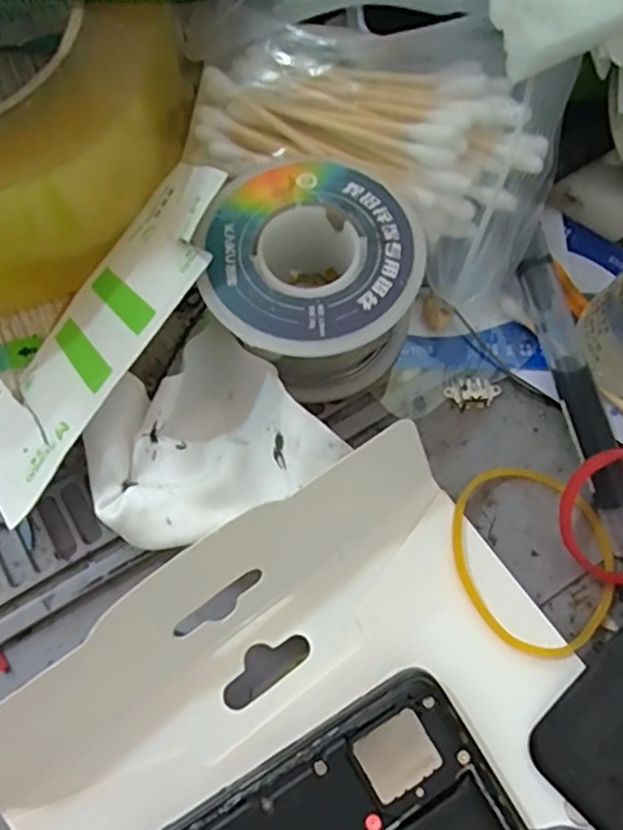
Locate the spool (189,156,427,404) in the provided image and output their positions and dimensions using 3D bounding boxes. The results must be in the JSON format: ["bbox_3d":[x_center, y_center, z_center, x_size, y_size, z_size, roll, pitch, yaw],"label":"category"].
[{"bbox_3d":[0.000,-0.033,0.160,0.050,0.032,0.051,1,72,-3],"label":"spool"}]

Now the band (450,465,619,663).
[{"bbox_3d":[0.055,0.035,0.155,0.042,0.004,0.045,5,62,-10],"label":"band"}]

